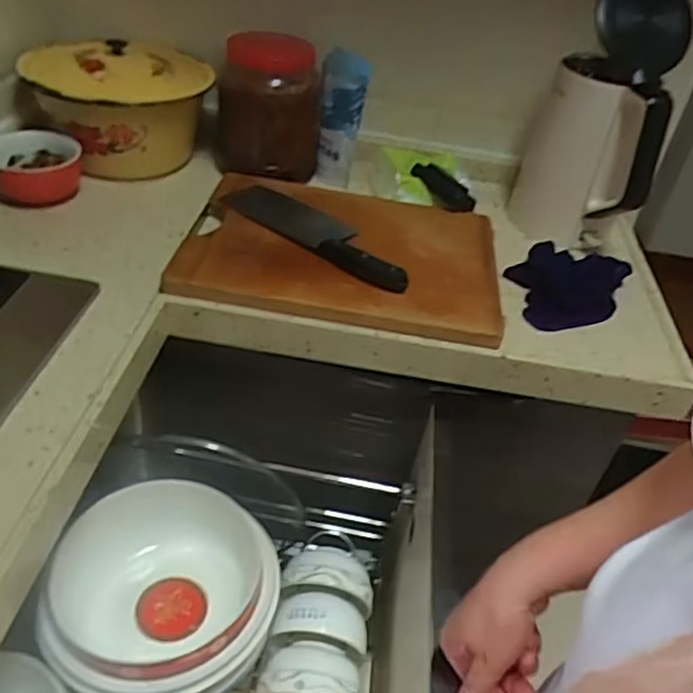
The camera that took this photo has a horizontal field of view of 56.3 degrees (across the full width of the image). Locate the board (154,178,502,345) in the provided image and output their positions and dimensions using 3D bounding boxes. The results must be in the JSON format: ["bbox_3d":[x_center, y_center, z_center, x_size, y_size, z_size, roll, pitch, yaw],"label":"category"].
[{"bbox_3d":[0.002,-0.119,0.742,0.350,0.033,0.241,11,43,-1],"label":"board"}]

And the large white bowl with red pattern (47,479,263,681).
[{"bbox_3d":[-0.184,0.244,0.649,0.190,0.102,0.184,5,39,-4],"label":"large white bowl with red pattern"}]

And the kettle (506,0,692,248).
[{"bbox_3d":[0.309,-0.287,0.783,0.145,0.283,0.154,15,39,9],"label":"kettle"}]

